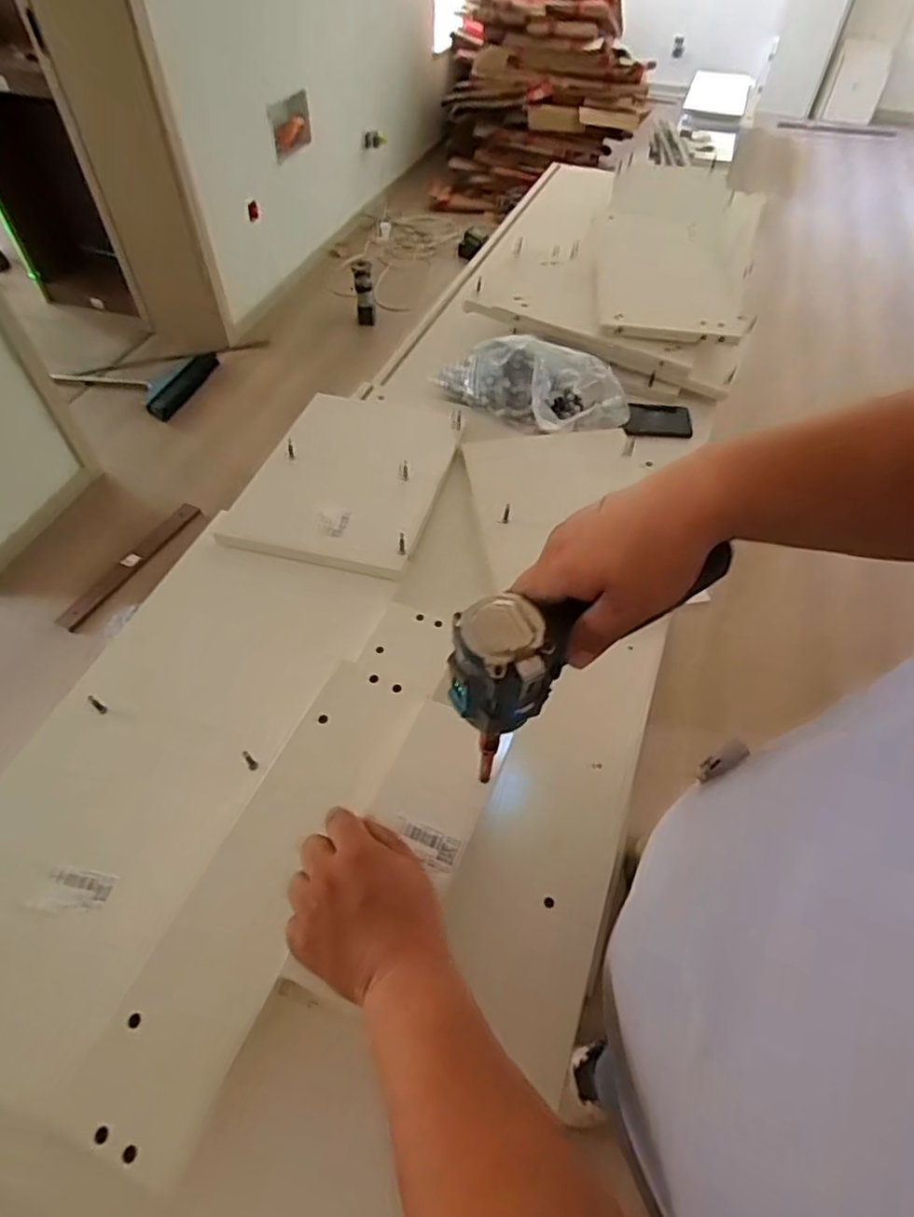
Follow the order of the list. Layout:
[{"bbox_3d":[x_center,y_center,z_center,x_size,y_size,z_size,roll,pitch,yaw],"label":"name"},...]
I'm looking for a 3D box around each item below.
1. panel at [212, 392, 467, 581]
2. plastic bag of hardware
[{"bbox_3d":[-0.150,-0.215,0.906,0.262,0.012,0.381,13,54,9],"label":"panel"},{"bbox_3d":[0.093,-0.348,0.981,0.316,0.141,0.103,21,55,32],"label":"plastic bag of hardware"}]

